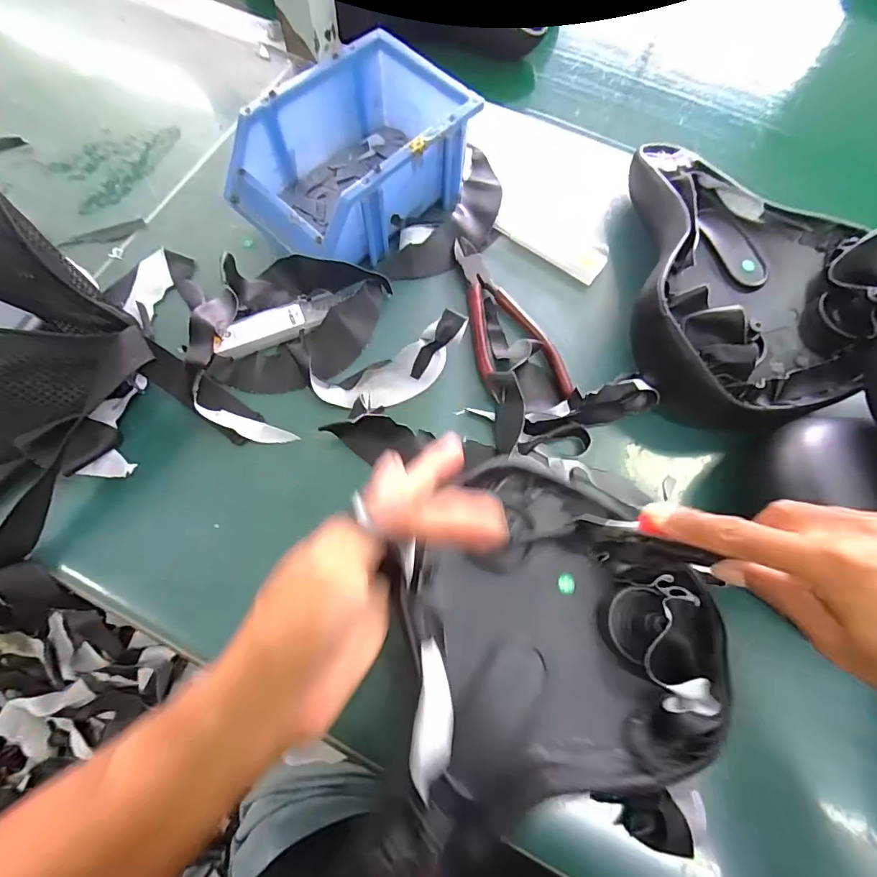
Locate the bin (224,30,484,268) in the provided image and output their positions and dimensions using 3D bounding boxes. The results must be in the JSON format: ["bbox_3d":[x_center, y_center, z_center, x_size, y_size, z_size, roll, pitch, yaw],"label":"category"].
[{"bbox_3d":[-0.068,-0.220,0.382,0.173,0.076,0.118,-42,76,-16],"label":"bin"}]

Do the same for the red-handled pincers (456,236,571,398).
[{"bbox_3d":[0.051,-0.099,0.373,0.063,0.017,0.155,-14,70,-7],"label":"red-handled pincers"}]

